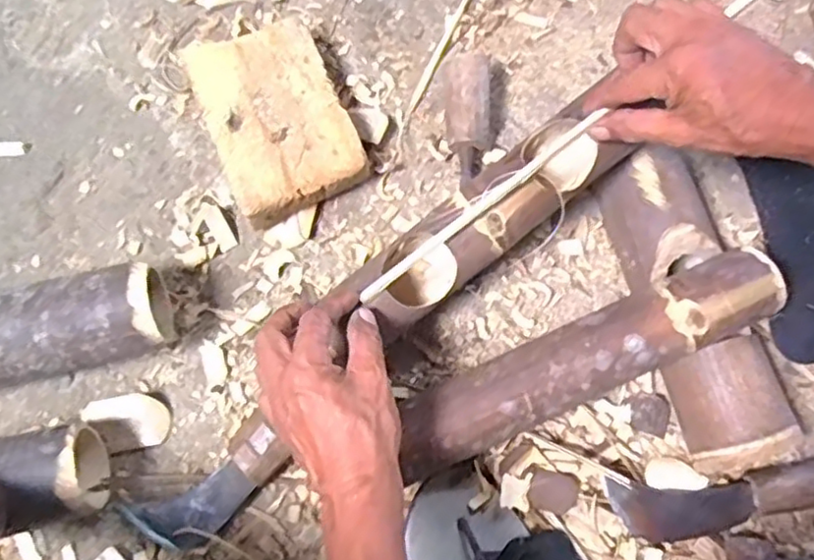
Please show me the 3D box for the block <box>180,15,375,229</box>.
[{"bbox_3d":[-0.108,-0.138,0.570,0.116,0.050,0.166,-21,78,-7],"label":"block"}]

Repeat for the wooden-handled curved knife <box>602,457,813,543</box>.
[{"bbox_3d":[0.281,0.171,0.527,0.238,0.030,0.050,-7,77,-4],"label":"wooden-handled curved knife"}]

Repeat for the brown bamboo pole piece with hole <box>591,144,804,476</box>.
[{"bbox_3d":[0.234,0.016,0.546,0.079,0.064,0.265,-16,77,-6],"label":"brown bamboo pole piece with hole"}]

